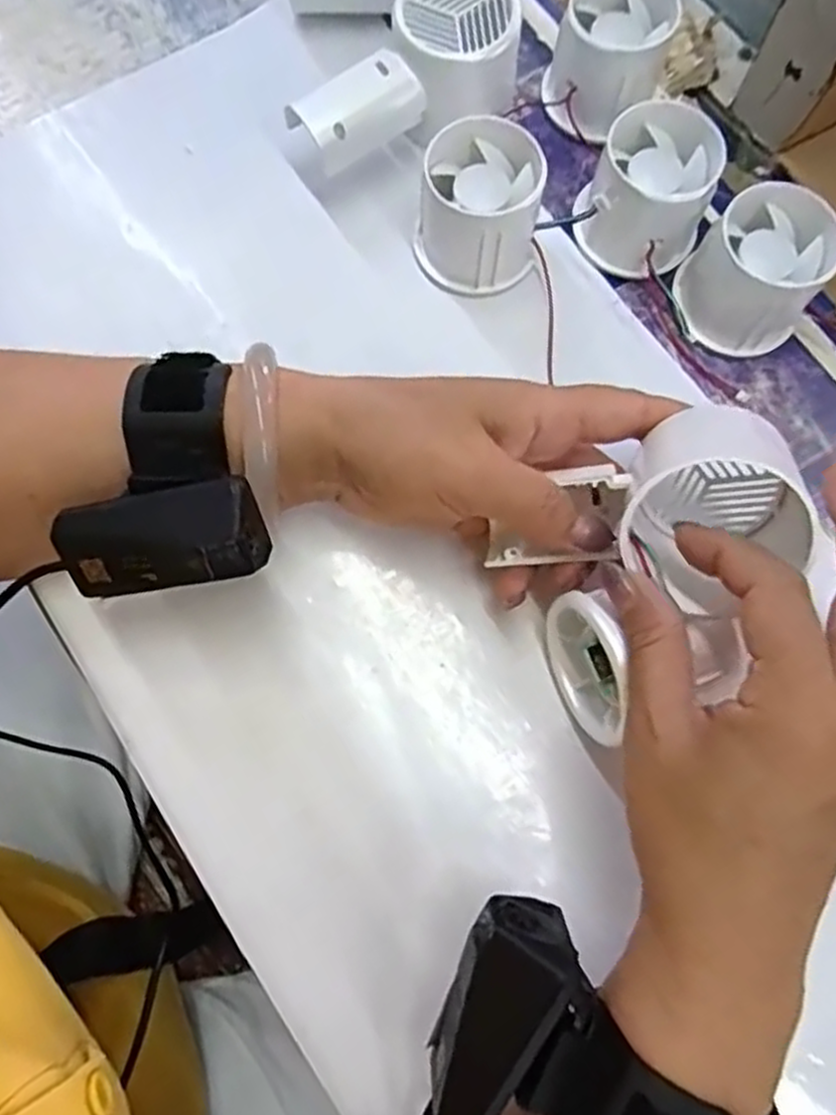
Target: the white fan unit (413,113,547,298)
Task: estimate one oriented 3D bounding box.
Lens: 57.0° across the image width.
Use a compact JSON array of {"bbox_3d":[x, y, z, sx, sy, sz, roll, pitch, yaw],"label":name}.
[{"bbox_3d":[0.027,-0.157,0.343,0.052,0.047,0.056,3,75,0],"label":"white fan unit"}]

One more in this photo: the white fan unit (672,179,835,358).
[{"bbox_3d":[0.148,-0.125,0.340,0.055,0.050,0.053,0,75,-1],"label":"white fan unit"}]

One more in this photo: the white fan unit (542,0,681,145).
[{"bbox_3d":[0.093,-0.241,0.371,0.051,0.049,0.064,21,76,5],"label":"white fan unit"}]

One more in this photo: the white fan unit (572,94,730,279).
[{"bbox_3d":[0.102,-0.162,0.348,0.055,0.046,0.066,31,77,7],"label":"white fan unit"}]

